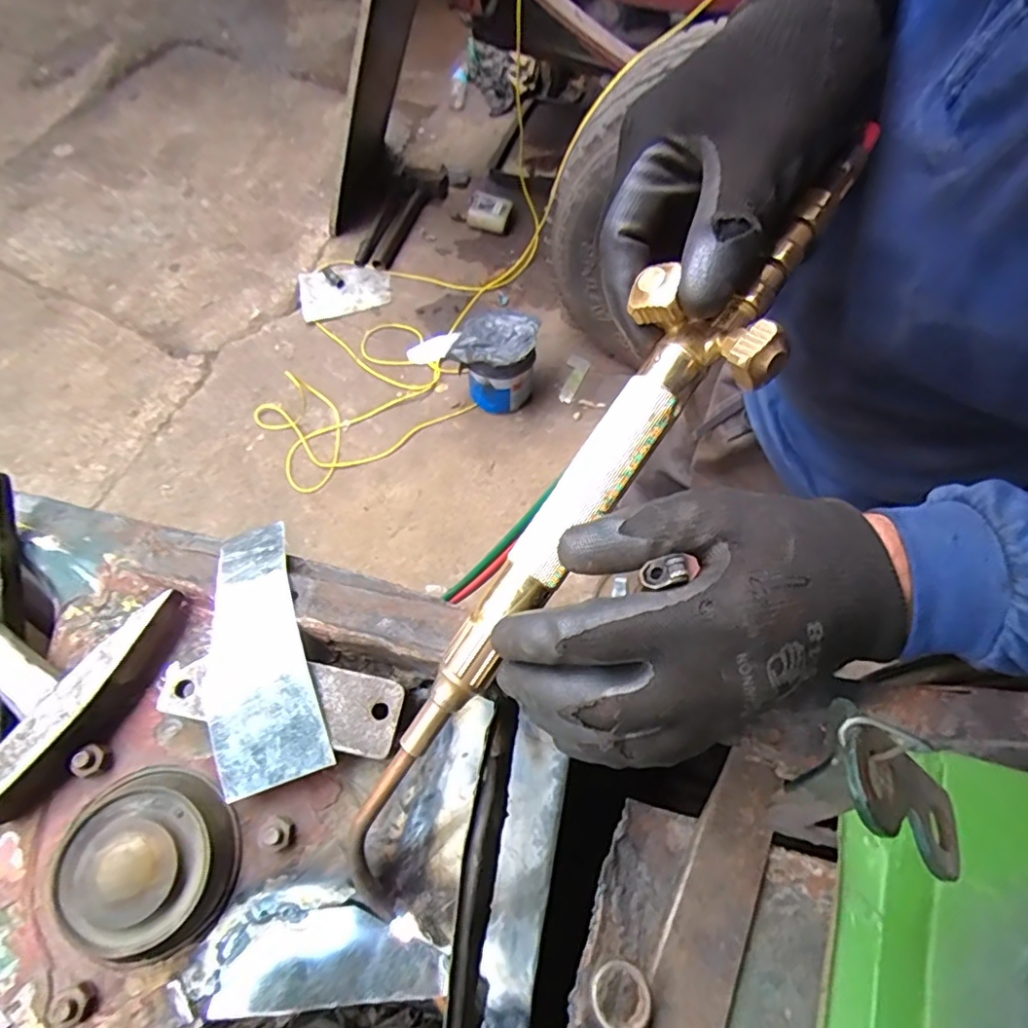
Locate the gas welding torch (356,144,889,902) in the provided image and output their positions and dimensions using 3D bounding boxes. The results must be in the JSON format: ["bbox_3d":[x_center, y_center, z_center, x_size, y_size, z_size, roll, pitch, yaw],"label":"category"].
[{"bbox_3d":[0.026,0.002,0.253,0.061,0.027,0.390,37,94,14],"label":"gas welding torch"}]

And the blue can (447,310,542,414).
[{"bbox_3d":[-0.052,-0.384,1.482,0.204,0.210,0.186,6,64,0],"label":"blue can"}]

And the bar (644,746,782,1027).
[{"bbox_3d":[0.102,0.224,0.303,0.040,0.010,0.191,27,65,10],"label":"bar"}]

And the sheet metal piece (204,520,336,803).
[{"bbox_3d":[-0.134,0.069,0.298,0.050,0.015,0.135,-17,69,-12],"label":"sheet metal piece"}]

